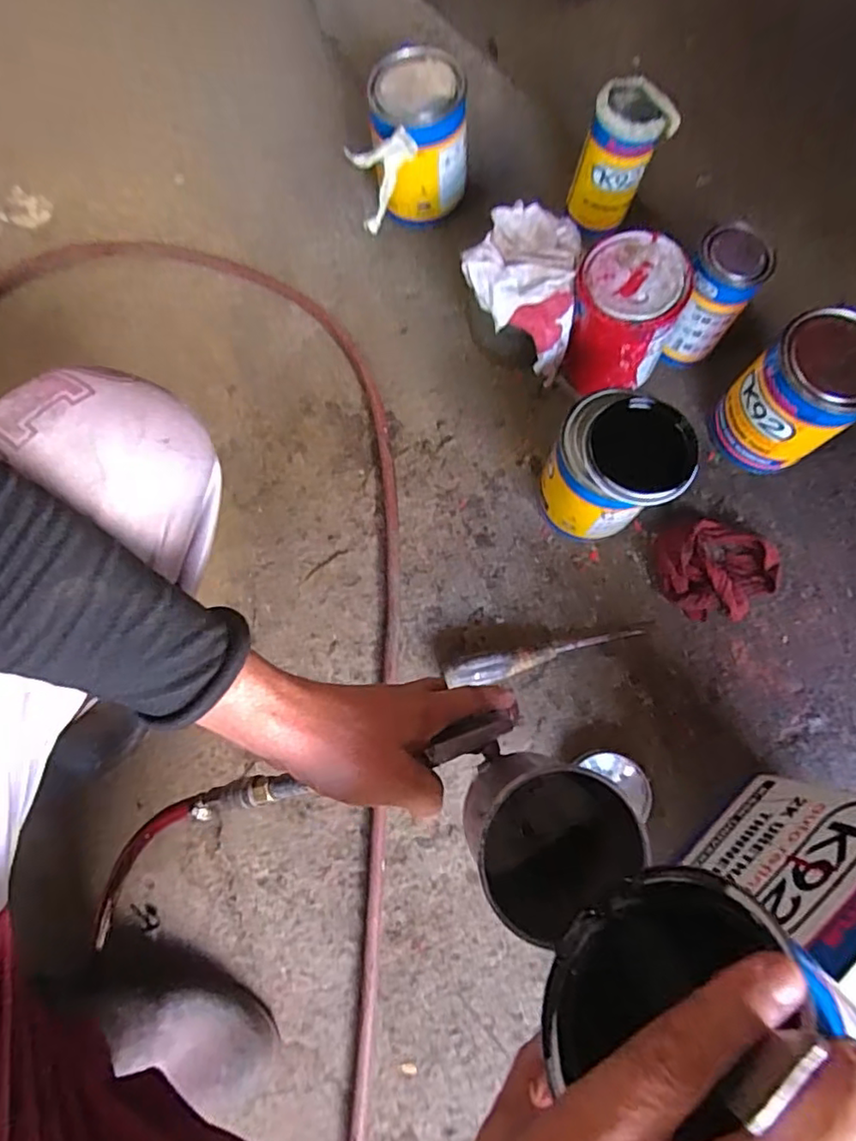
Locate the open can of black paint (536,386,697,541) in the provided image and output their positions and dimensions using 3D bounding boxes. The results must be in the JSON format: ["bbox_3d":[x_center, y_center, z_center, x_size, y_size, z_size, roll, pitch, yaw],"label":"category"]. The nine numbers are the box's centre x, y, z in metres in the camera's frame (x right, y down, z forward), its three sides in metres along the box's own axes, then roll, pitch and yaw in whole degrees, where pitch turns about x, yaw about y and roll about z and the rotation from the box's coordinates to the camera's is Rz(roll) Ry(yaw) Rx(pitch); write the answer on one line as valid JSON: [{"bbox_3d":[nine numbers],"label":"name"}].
[{"bbox_3d":[0.170,-0.093,0.582,0.101,0.149,0.099,0,77,0],"label":"open can of black paint"}]

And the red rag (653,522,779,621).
[{"bbox_3d":[0.295,0.002,0.618,0.115,0.030,0.098,15,77,3],"label":"red rag"}]

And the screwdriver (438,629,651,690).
[{"bbox_3d":[0.115,0.084,0.593,0.201,0.030,0.024,-12,77,-3],"label":"screwdriver"}]

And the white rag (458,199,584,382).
[{"bbox_3d":[0.091,-0.283,0.610,0.111,0.063,0.150,6,77,1],"label":"white rag"}]

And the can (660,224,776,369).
[{"bbox_3d":[0.283,-0.271,0.619,0.066,0.134,0.066,0,77,0],"label":"can"}]

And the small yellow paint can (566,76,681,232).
[{"bbox_3d":[0.210,-0.452,0.666,0.078,0.119,0.074,0,77,0],"label":"small yellow paint can"}]

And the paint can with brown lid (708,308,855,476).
[{"bbox_3d":[0.364,-0.170,0.604,0.102,0.140,0.102,0,77,0],"label":"paint can with brown lid"}]

